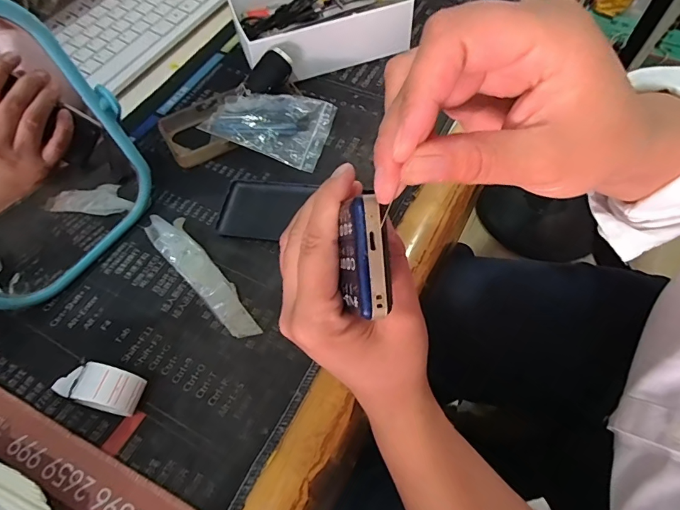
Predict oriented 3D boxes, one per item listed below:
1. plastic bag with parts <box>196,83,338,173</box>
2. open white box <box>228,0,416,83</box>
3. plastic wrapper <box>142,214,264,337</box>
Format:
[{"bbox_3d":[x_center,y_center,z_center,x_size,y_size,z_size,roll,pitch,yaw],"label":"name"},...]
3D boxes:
[{"bbox_3d":[-0.063,-0.119,0.383,0.105,0.029,0.064,14,62,10],"label":"plastic bag with parts"},{"bbox_3d":[-0.017,-0.249,0.444,0.183,0.050,0.112,-18,61,-7],"label":"open white box"},{"bbox_3d":[-0.107,0.013,0.316,0.027,0.011,0.133,-37,65,-17],"label":"plastic wrapper"}]

